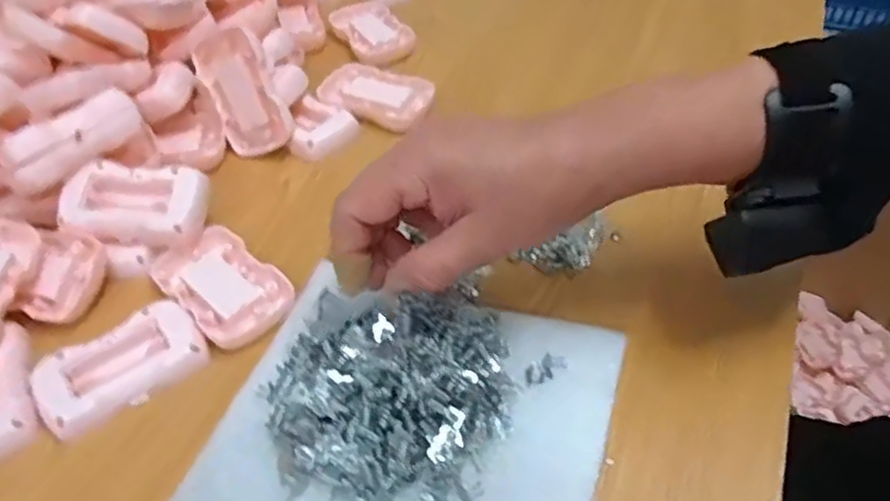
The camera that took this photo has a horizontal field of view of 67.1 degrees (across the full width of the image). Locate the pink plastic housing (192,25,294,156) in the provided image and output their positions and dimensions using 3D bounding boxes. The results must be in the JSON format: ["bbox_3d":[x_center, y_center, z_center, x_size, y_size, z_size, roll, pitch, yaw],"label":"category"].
[{"bbox_3d":[-0.148,-0.117,0.495,0.058,0.088,0.015,-12,17,24],"label":"pink plastic housing"}]

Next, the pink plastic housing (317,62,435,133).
[{"bbox_3d":[-0.054,-0.125,0.540,0.088,0.014,0.058,21,51,21],"label":"pink plastic housing"}]

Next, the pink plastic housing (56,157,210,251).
[{"bbox_3d":[-0.194,-0.030,0.426,0.083,0.021,0.051,5,64,-2],"label":"pink plastic housing"}]

